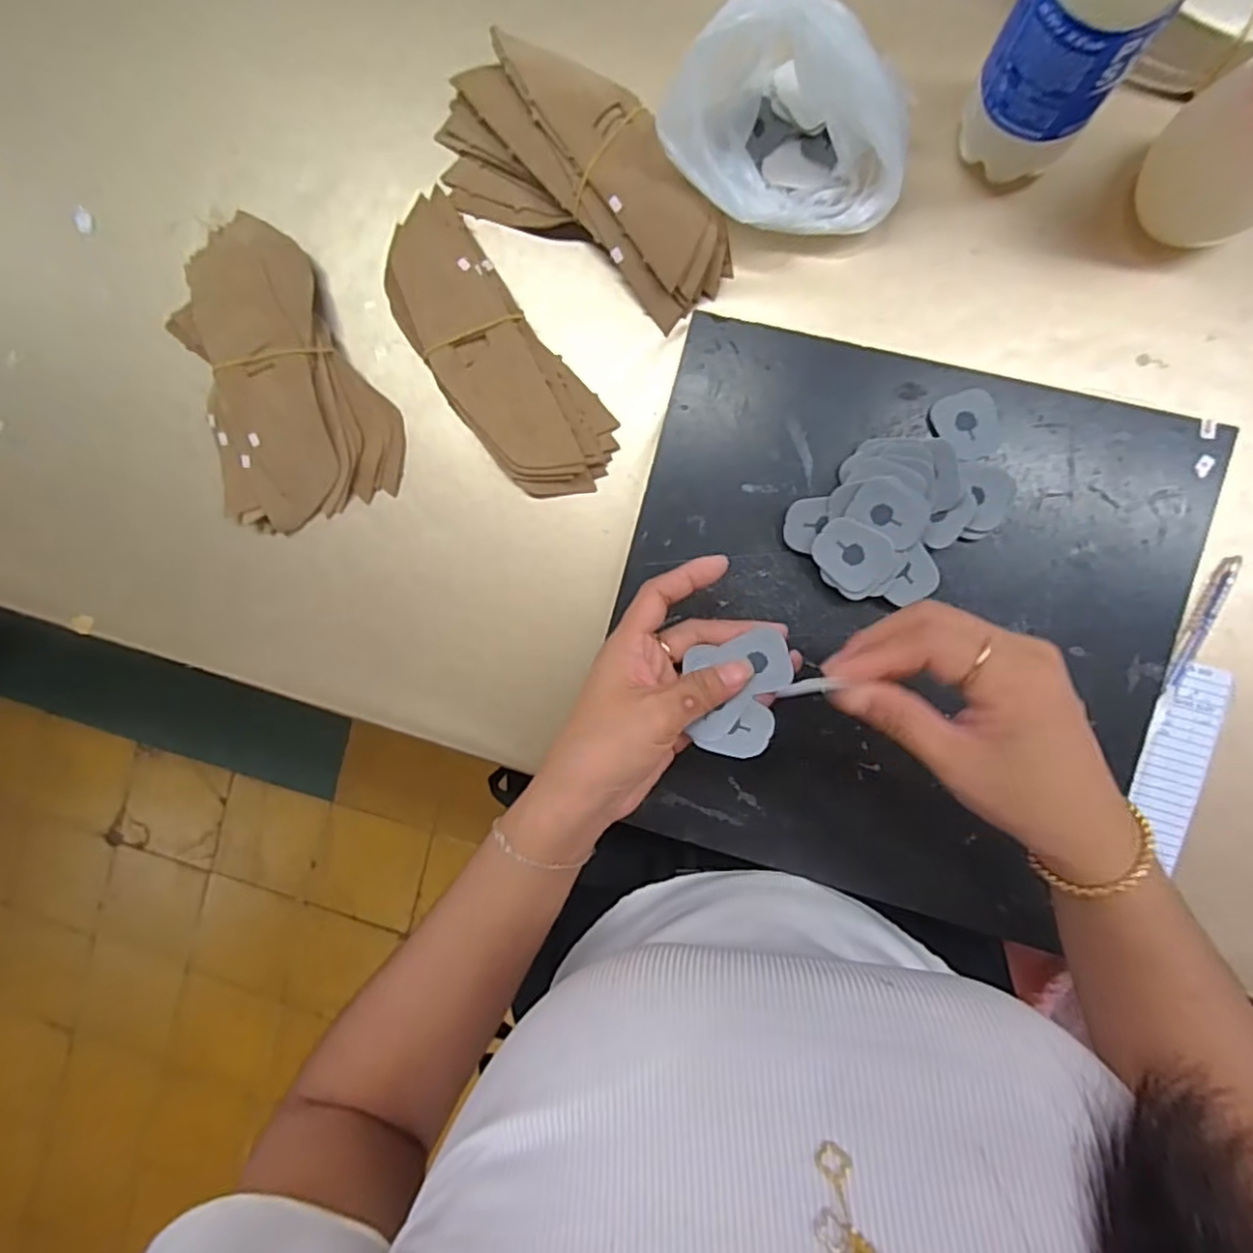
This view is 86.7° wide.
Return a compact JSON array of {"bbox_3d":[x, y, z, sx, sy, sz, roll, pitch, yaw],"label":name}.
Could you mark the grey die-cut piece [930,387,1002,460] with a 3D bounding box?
[{"bbox_3d":[0.190,-0.111,0.367,0.033,0.004,0.038,-20,89,6],"label":"grey die-cut piece"}]

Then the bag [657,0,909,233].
[{"bbox_3d":[0.085,-0.261,0.359,0.122,0.086,0.097,45,95,4],"label":"bag"}]

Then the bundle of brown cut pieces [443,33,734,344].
[{"bbox_3d":[-0.025,-0.269,0.398,0.200,0.040,0.096,36,95,5],"label":"bundle of brown cut pieces"}]

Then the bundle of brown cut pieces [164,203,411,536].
[{"bbox_3d":[-0.225,-0.162,0.419,0.119,0.035,0.186,-18,89,6],"label":"bundle of brown cut pieces"}]

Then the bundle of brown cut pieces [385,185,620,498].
[{"bbox_3d":[-0.084,-0.167,0.414,0.073,0.020,0.194,-38,87,6],"label":"bundle of brown cut pieces"}]

